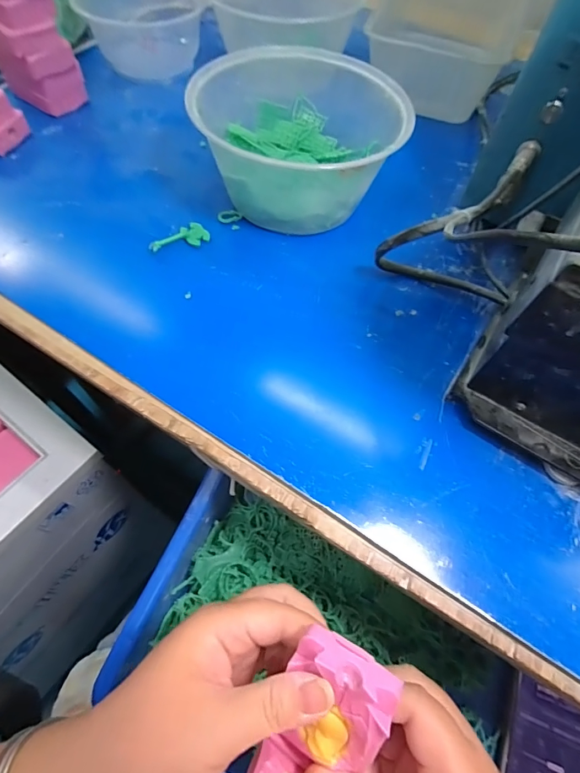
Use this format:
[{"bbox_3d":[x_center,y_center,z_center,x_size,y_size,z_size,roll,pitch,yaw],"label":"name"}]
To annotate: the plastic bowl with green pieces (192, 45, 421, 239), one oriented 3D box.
[{"bbox_3d":[0.015,-0.209,0.342,0.186,0.075,0.163,-33,69,-19],"label":"plastic bowl with green pieces"}]

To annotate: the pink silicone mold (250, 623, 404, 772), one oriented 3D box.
[{"bbox_3d":[0.012,0.146,0.161,0.045,0.045,0.076,24,66,11],"label":"pink silicone mold"}]

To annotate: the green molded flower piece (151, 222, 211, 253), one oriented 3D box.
[{"bbox_3d":[-0.088,-0.117,0.324,0.048,0.004,0.022,-39,76,-27],"label":"green molded flower piece"}]

